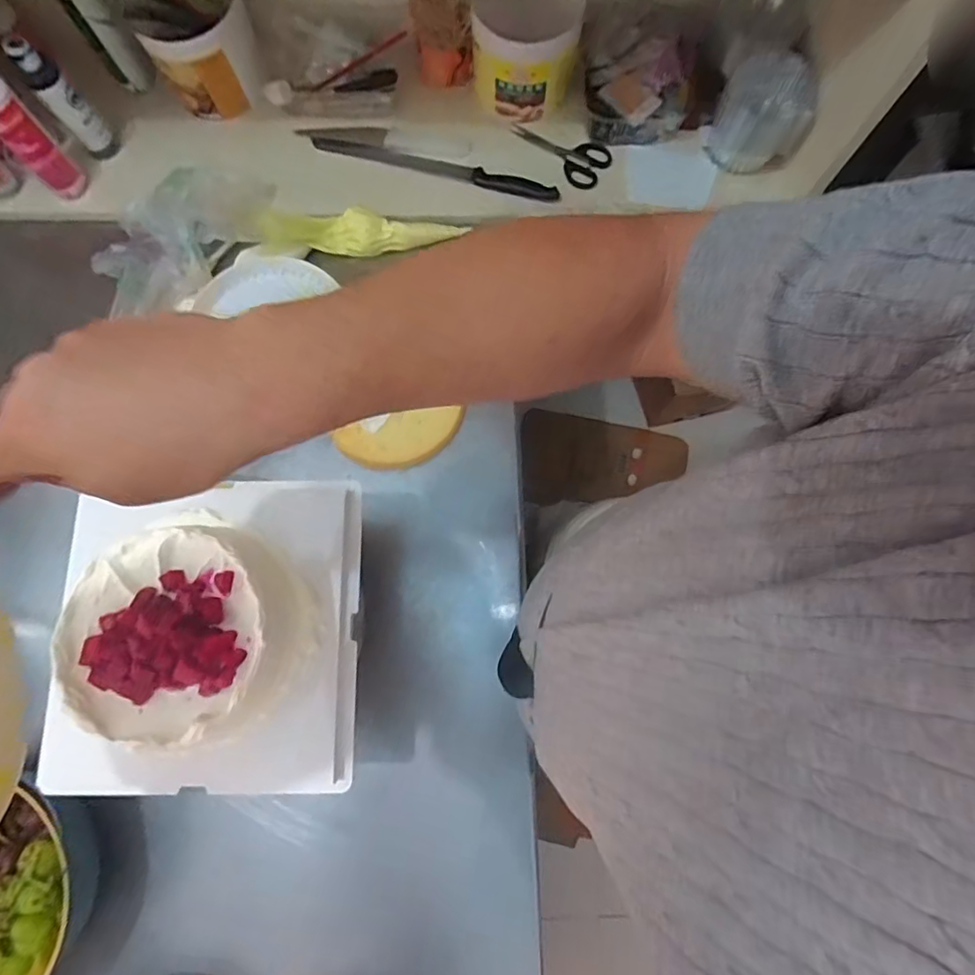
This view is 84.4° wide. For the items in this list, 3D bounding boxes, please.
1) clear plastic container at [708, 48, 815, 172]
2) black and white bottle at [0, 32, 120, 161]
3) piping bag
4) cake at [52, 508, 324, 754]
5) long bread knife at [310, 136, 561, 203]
[{"bbox_3d":[0.368,-0.506,0.733,0.104,0.094,0.097,1,77,1],"label":"clear plastic container"},{"bbox_3d":[-0.545,-0.496,0.705,0.046,0.153,0.043,-38,80,-7],"label":"black and white bottle"},{"bbox_3d":[-0.169,-0.351,0.733,0.277,0.072,0.061,-6,77,-14],"label":"piping bag"},{"bbox_3d":[-0.266,0.125,0.476,0.193,0.076,0.187,0,77,1],"label":"cake"},{"bbox_3d":[-0.075,-0.456,0.763,0.357,0.013,0.031,15,78,4],"label":"long bread knife"}]

